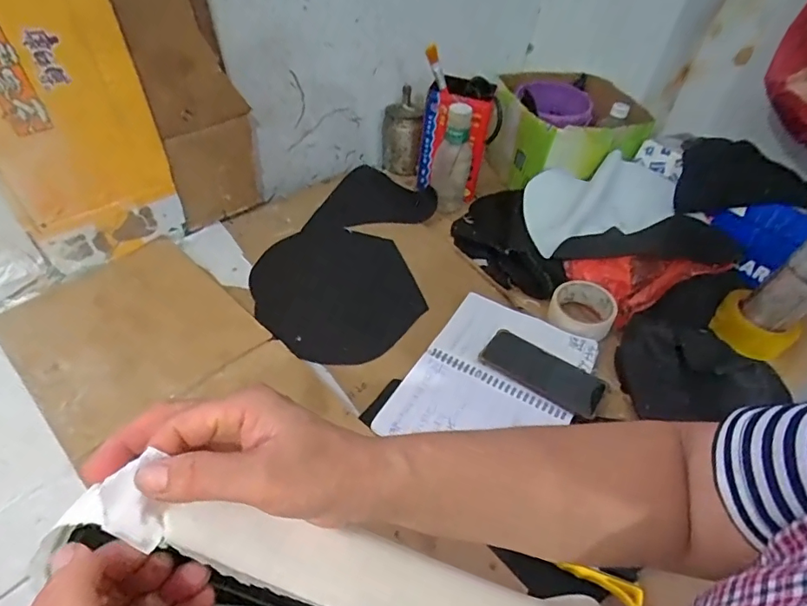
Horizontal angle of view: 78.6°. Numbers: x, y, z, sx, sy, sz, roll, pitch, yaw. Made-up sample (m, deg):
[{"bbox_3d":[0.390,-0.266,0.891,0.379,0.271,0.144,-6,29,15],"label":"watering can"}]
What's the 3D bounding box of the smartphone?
[{"bbox_3d":[0.187,0.090,0.660,0.160,0.005,0.072,27,48,19],"label":"smartphone"}]

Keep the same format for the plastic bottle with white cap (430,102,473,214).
[{"bbox_3d":[0.088,-0.258,0.885,0.068,0.183,0.060,11,45,3],"label":"plastic bottle with white cap"}]

